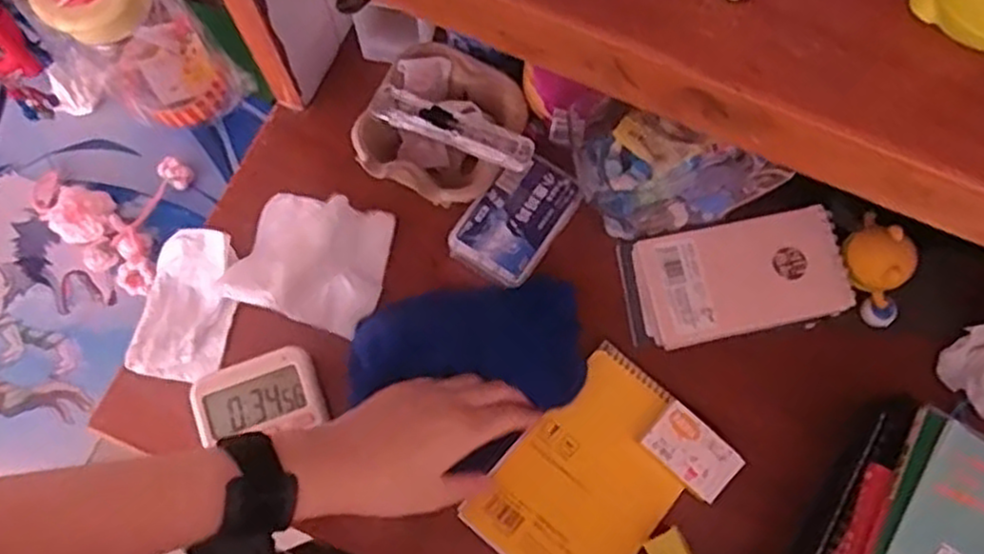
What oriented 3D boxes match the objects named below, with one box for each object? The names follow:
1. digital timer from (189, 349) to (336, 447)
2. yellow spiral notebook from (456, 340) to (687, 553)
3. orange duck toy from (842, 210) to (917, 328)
[{"bbox_3d":[-0.155,0.083,0.499,0.079,0.024,0.059,-19,76,-7],"label":"digital timer"},{"bbox_3d":[0.067,0.132,0.491,0.102,0.013,0.151,40,77,9],"label":"yellow spiral notebook"},{"bbox_3d":[0.263,0.000,0.512,0.043,0.046,0.075,-14,111,-3],"label":"orange duck toy"}]

